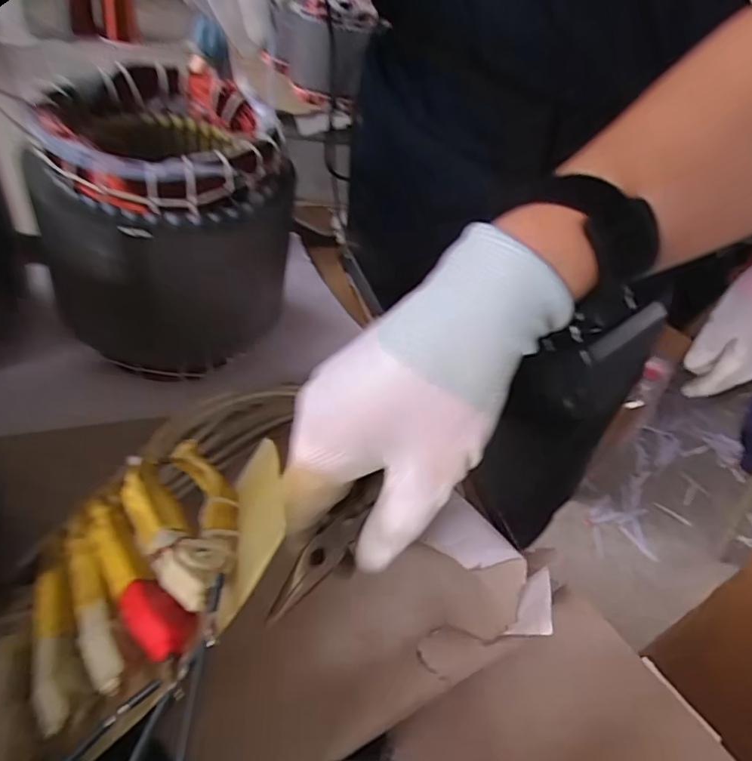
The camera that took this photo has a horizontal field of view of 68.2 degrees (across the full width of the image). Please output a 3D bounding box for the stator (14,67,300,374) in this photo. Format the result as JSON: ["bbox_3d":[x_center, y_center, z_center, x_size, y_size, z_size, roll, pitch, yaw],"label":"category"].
[{"bbox_3d":[-0.129,-0.089,0.372,0.130,0.171,0.139,7,43,-11],"label":"stator"}]

